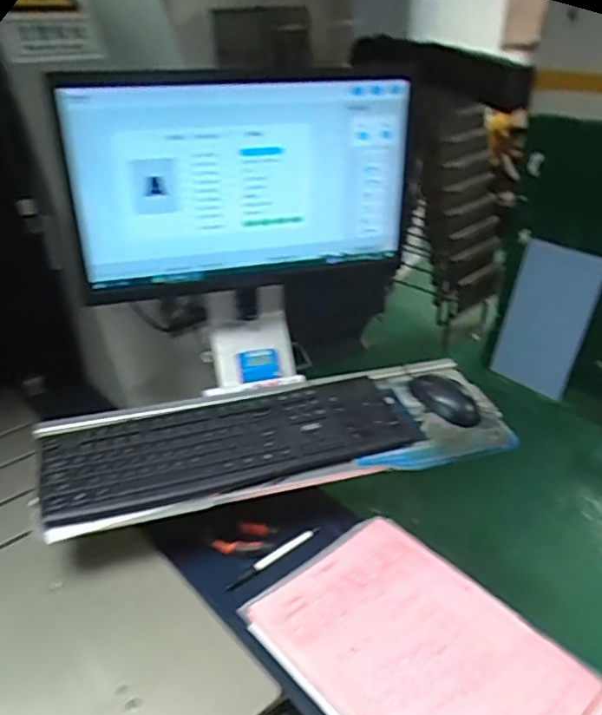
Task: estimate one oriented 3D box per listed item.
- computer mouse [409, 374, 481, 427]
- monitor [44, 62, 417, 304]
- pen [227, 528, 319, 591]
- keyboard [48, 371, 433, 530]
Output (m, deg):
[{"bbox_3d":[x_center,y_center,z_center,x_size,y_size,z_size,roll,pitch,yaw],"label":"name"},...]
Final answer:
[{"bbox_3d":[0.197,0.057,0.854,0.056,0.030,0.106,-17,34,-25],"label":"computer mouse"},{"bbox_3d":[-0.063,-0.219,0.765,0.433,0.252,0.035,-9,32,-14],"label":"monitor"},{"bbox_3d":[-0.033,0.245,0.751,0.133,0.013,0.013,-21,36,-30],"label":"pen"},{"bbox_3d":[-0.082,0.101,0.774,0.454,0.033,0.167,-13,33,-19],"label":"keyboard"}]

